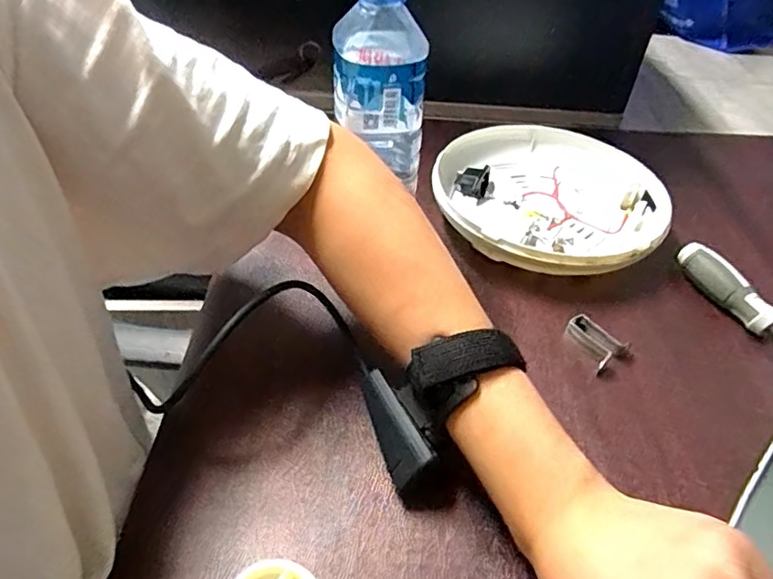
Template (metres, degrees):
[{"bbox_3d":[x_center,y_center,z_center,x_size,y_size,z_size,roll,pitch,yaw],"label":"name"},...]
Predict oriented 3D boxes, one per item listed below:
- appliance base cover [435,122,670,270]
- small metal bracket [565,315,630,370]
[{"bbox_3d":[0.144,-0.085,0.495,0.198,0.040,0.206,21,46,16],"label":"appliance base cover"},{"bbox_3d":[0.147,0.036,0.393,0.026,0.011,0.039,-25,51,-28],"label":"small metal bracket"}]

